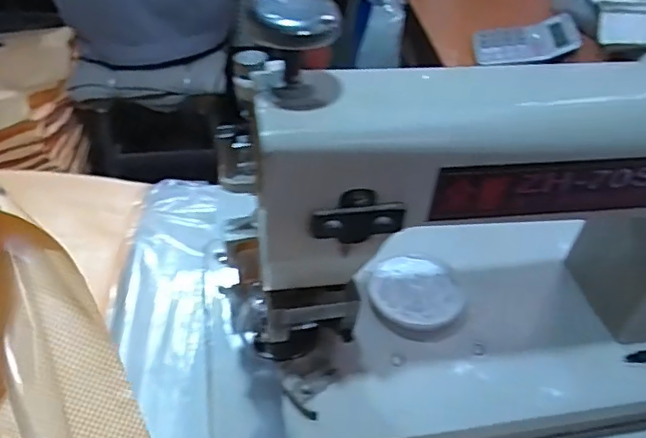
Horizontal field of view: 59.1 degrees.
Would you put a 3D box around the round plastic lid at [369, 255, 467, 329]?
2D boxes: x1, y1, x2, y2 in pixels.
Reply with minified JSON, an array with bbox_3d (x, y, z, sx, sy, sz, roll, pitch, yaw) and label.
[{"bbox_3d":[0.088,0.067,0.541,0.081,0.007,0.086,2,42,-2],"label":"round plastic lid"}]

